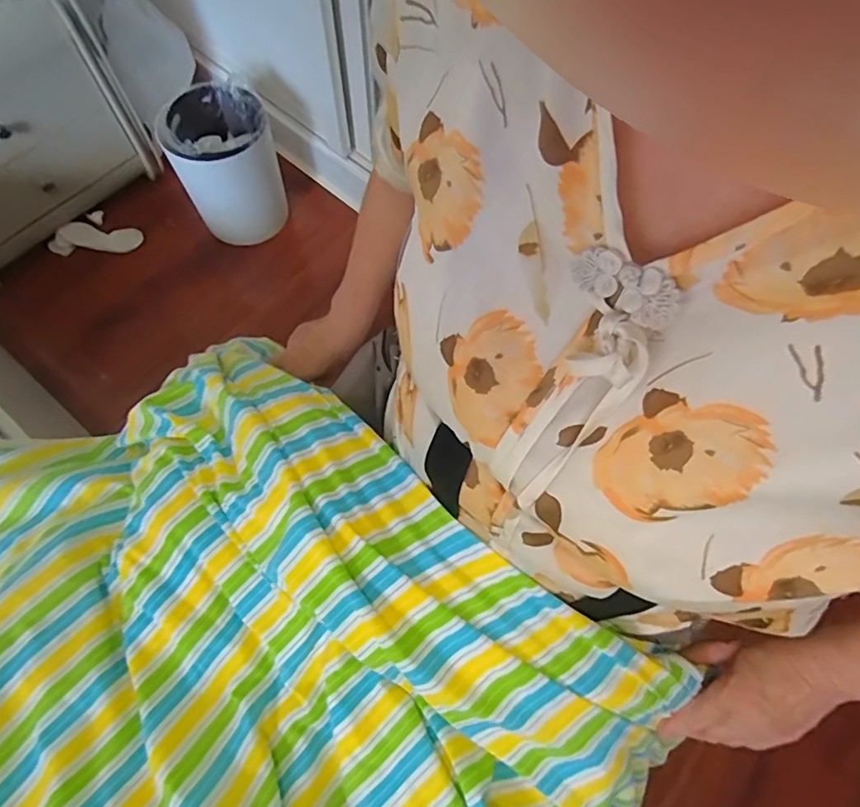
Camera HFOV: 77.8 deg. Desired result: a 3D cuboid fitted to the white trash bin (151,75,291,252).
[{"bbox_3d":[-0.436,-0.514,1.162,0.199,0.265,0.177,-26,71,-11],"label":"white trash bin"}]

